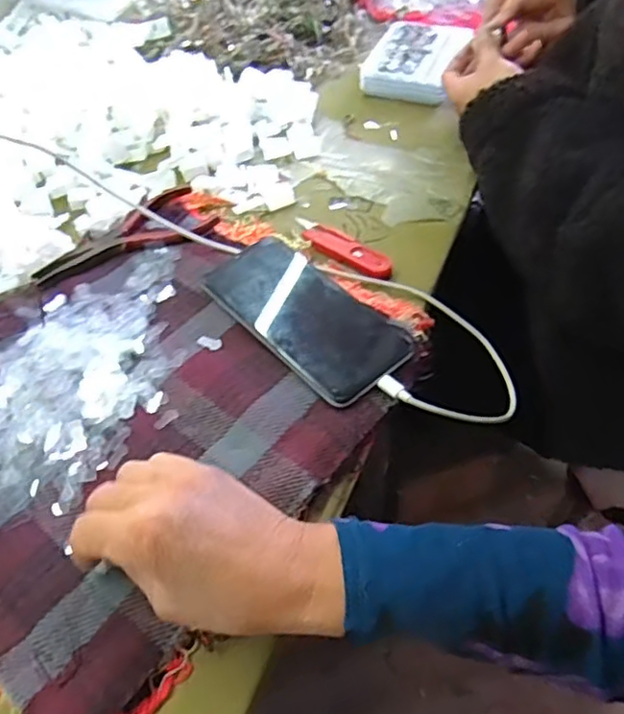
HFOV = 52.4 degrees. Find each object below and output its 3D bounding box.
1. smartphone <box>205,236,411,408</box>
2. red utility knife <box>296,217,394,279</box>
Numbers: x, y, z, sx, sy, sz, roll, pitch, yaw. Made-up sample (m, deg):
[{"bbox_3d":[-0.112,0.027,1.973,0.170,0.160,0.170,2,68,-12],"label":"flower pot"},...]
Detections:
[{"bbox_3d":[-0.006,-0.034,0.460,0.077,0.010,0.160,-37,58,-19],"label":"smartphone"},{"bbox_3d":[0.024,-0.090,0.524,0.099,0.009,0.028,32,59,26],"label":"red utility knife"}]

